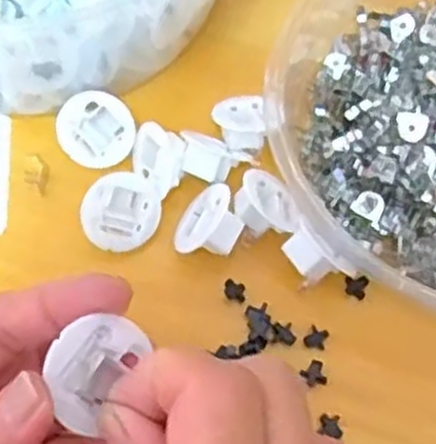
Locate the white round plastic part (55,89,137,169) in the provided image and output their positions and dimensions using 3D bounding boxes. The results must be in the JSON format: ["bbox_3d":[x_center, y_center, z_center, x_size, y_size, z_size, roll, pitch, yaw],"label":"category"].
[{"bbox_3d":[-0.053,-0.040,0.344,0.033,0.010,0.031,39,98,-16],"label":"white round plastic part"}]

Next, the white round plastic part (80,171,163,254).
[{"bbox_3d":[-0.041,-0.004,0.331,0.032,0.013,0.032,27,87,-23],"label":"white round plastic part"}]

